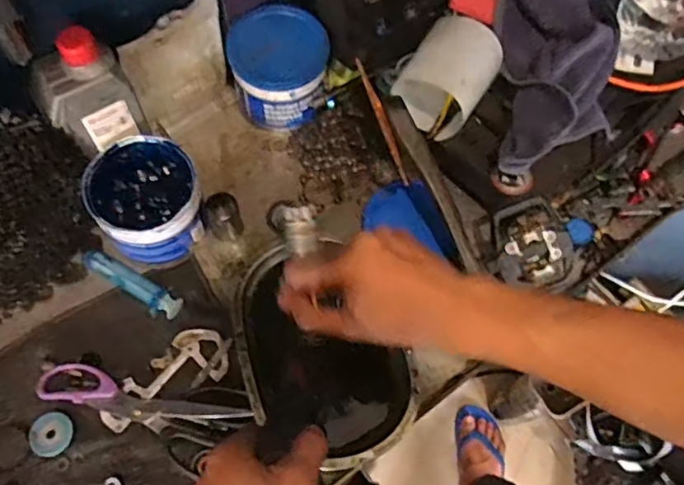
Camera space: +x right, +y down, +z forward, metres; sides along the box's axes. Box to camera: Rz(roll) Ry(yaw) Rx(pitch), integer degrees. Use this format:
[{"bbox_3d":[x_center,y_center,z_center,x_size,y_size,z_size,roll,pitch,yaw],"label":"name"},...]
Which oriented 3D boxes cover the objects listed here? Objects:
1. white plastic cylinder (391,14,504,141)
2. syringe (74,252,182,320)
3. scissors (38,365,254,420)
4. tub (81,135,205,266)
[{"bbox_3d":[0.114,-0.174,0.619,0.084,0.069,0.111,30,69,11],"label":"white plastic cylinder"},{"bbox_3d":[-0.215,0.039,0.592,0.121,0.018,0.027,27,69,9],"label":"syringe"},{"bbox_3d":[-0.179,0.143,0.541,0.190,0.014,0.035,12,67,3],"label":"scissors"},{"bbox_3d":[-0.186,-0.038,0.584,0.097,0.087,0.109,-24,70,-11],"label":"tub"}]

